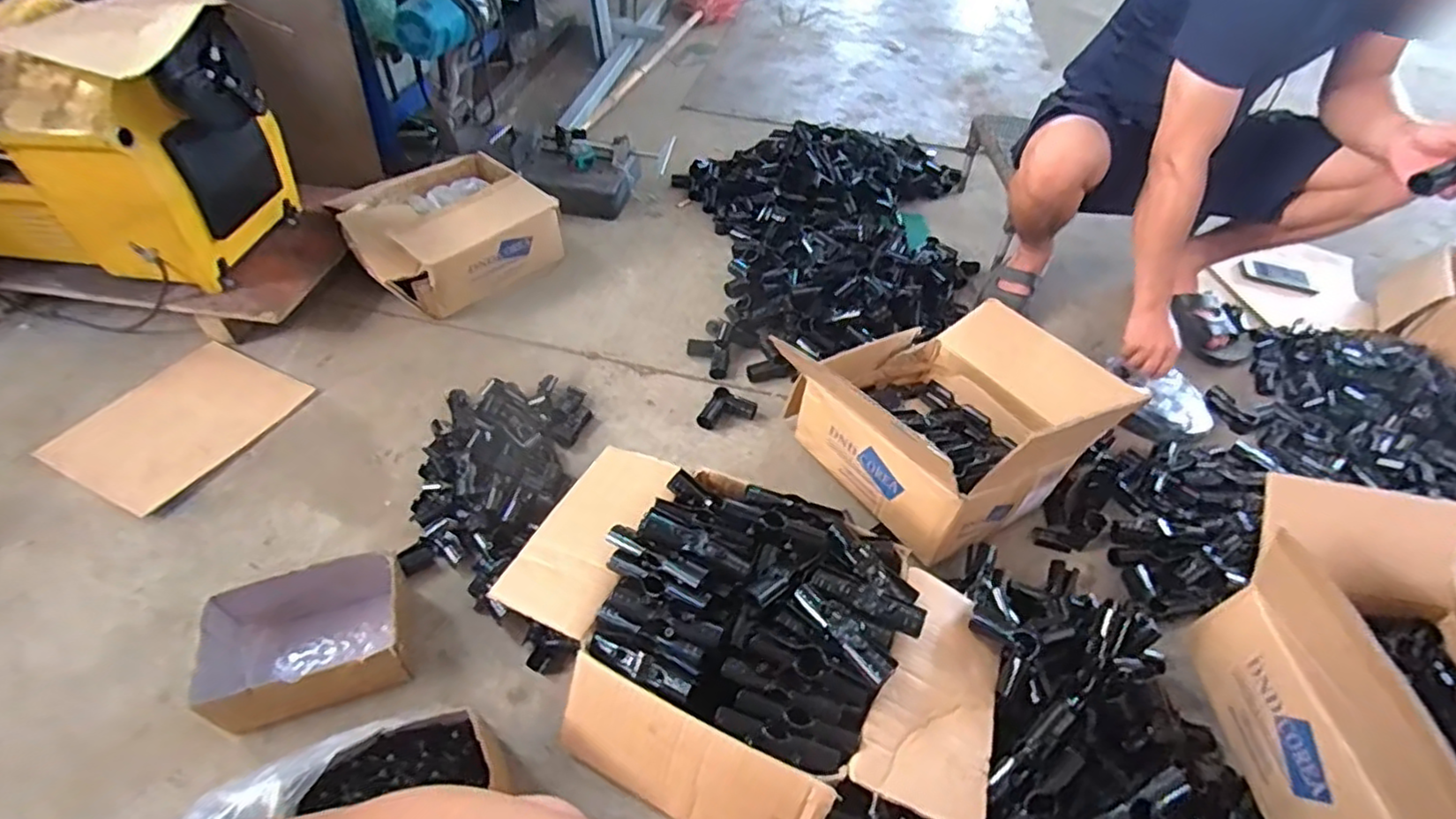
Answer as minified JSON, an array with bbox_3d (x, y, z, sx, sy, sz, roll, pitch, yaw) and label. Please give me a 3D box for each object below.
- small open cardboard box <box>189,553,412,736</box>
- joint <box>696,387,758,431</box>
[{"bbox_3d":[-0.515,0.287,0.792,0.223,0.102,0.147,-14,49,-16],"label":"small open cardboard box"},{"bbox_3d":[-0.001,0.006,1.121,0.077,0.031,0.084,23,50,17],"label":"joint"}]

